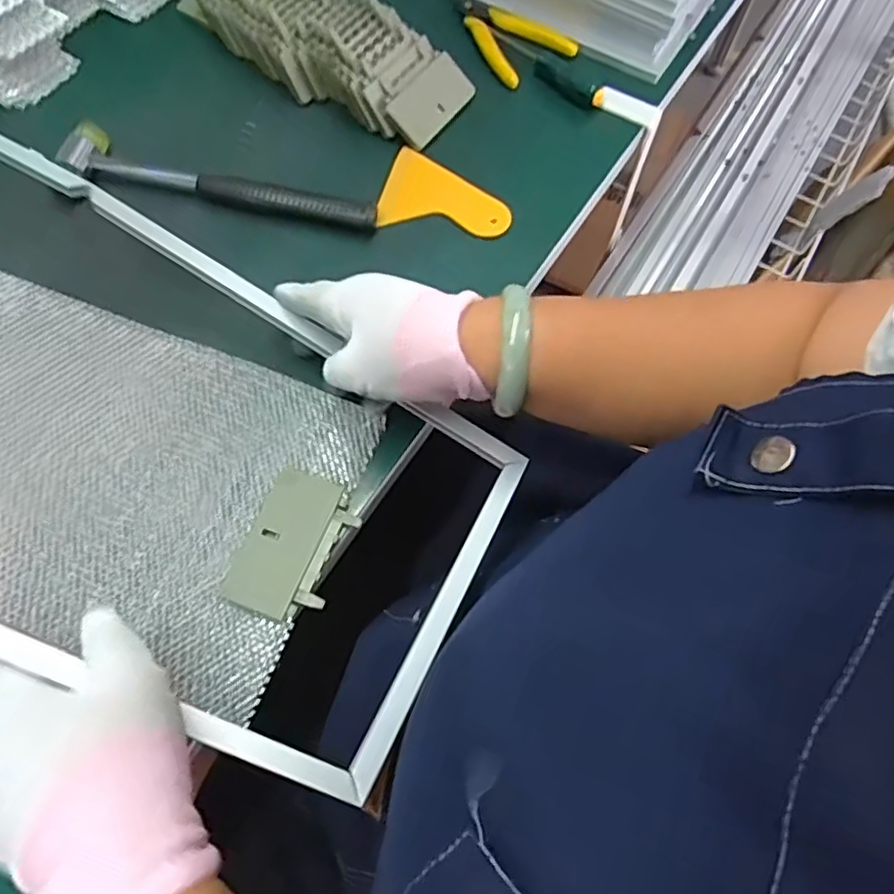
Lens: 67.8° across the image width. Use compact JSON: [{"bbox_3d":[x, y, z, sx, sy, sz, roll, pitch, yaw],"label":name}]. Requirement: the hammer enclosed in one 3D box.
[{"bbox_3d":[-0.164,-0.206,0.496,0.230,0.026,0.055,9,64,1],"label":"hammer"}]

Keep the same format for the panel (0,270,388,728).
[{"bbox_3d":[-0.228,0.006,0.405,0.328,0.014,0.193,20,65,6],"label":"panel"}]

